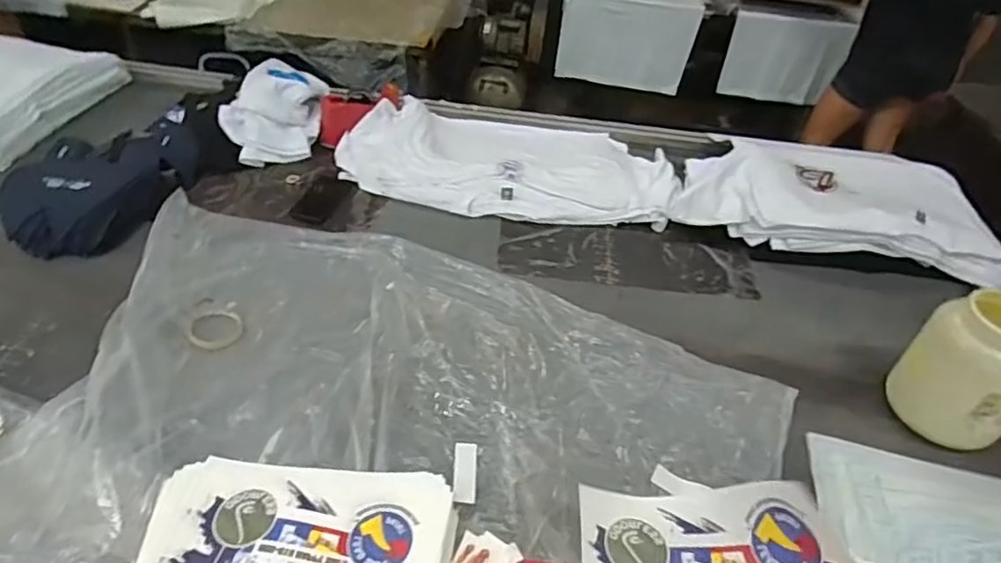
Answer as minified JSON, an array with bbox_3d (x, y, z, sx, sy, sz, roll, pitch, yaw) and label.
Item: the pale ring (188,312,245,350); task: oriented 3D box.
[{"bbox_3d":[-0.467,0.082,1.006,0.081,0.018,0.076,4,40,-3],"label":"pale ring"}]

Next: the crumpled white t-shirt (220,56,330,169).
[{"bbox_3d":[-0.550,-0.423,1.491,0.228,0.119,0.356,-2,41,-10],"label":"crumpled white t-shirt"}]

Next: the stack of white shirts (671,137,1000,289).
[{"bbox_3d":[0.756,-0.216,1.429,0.701,0.078,0.452,10,40,3],"label":"stack of white shirts"}]

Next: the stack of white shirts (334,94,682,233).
[{"bbox_3d":[0.027,-0.289,1.463,0.792,0.067,0.432,8,40,2],"label":"stack of white shirts"}]

